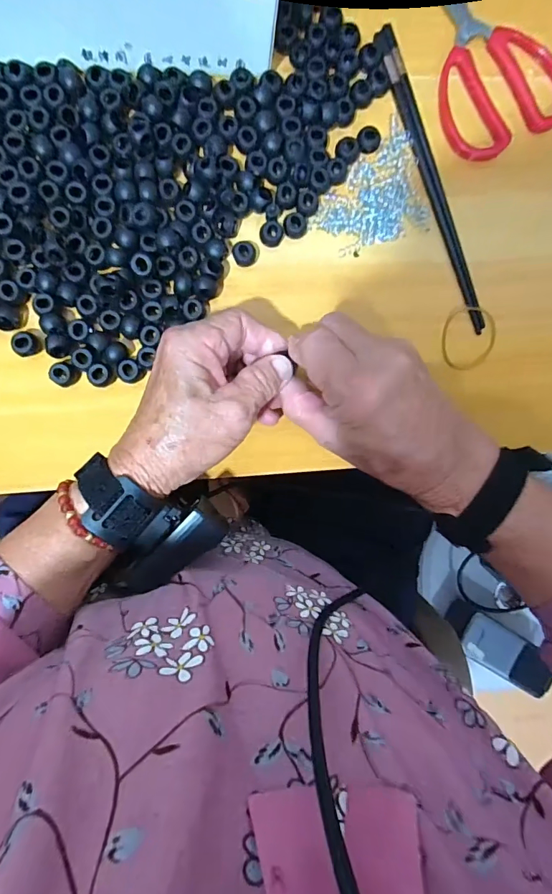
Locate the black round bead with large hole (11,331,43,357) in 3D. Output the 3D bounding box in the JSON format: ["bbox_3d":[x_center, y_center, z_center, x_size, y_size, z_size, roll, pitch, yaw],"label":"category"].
[{"bbox_3d":[-0.176,-0.072,0.309,0.014,0.016,0.017,25,90,-7],"label":"black round bead with large hole"}]

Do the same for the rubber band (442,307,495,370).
[{"bbox_3d":[0.154,-0.086,0.348,0.044,0.004,0.049,3,92,-7],"label":"rubber band"}]

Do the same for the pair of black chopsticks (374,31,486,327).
[{"bbox_3d":[0.122,-0.204,0.339,0.016,0.005,0.236,-22,95,-5],"label":"pair of black chopsticks"}]

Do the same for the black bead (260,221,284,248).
[{"bbox_3d":[-0.003,-0.158,0.326,0.017,0.011,0.015,4,92,-7],"label":"black bead"}]

